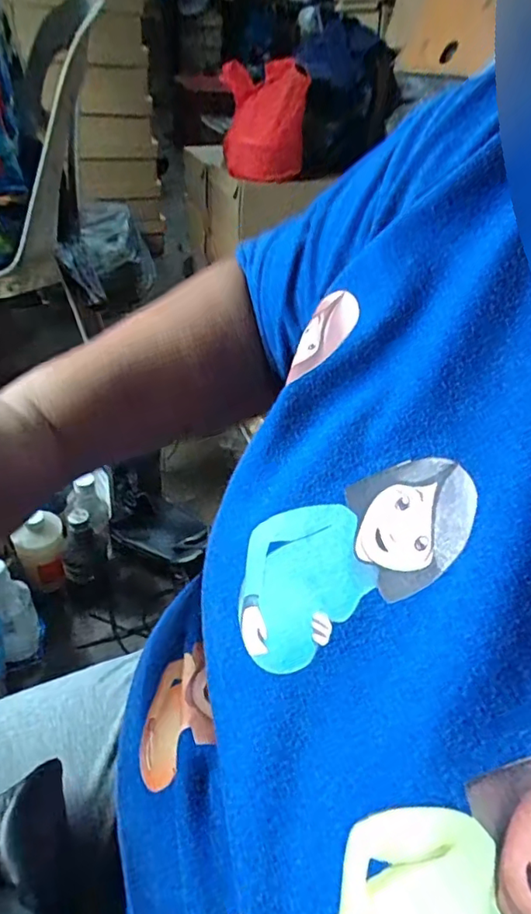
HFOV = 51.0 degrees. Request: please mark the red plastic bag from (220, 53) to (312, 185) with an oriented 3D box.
[{"bbox_3d":[-0.003,-0.612,1.011,0.146,0.171,0.146,3,41,-6],"label":"red plastic bag"}]

